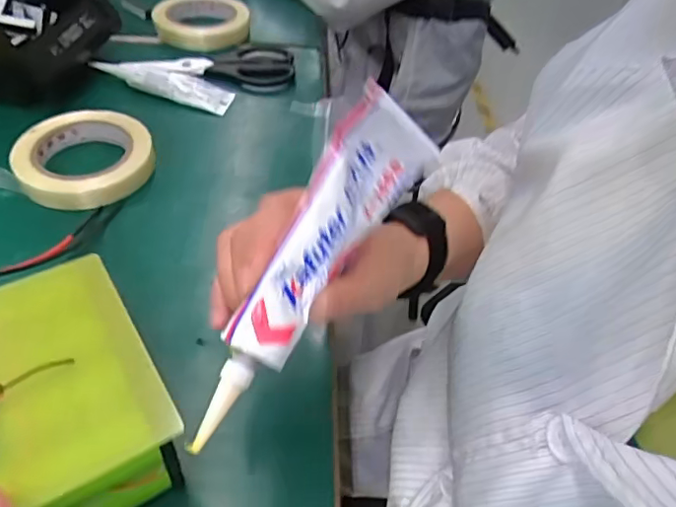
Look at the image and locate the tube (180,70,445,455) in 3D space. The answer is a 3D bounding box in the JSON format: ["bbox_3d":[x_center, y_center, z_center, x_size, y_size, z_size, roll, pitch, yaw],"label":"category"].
[{"bbox_3d":[-0.014,0.007,0.261,0.033,0.039,0.170,28,78,19],"label":"tube"}]

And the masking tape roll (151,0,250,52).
[{"bbox_3d":[-0.172,-0.298,0.717,0.114,0.021,0.138,-12,49,-17],"label":"masking tape roll"}]

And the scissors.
[{"bbox_3d":[-0.155,-0.217,0.647,0.206,0.014,0.086,3,47,-4],"label":"scissors"}]

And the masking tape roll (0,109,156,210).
[{"bbox_3d":[-0.225,-0.087,0.509,0.121,0.019,0.118,3,47,-3],"label":"masking tape roll"}]

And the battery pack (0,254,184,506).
[{"bbox_3d":[-0.173,0.089,0.305,0.147,0.060,0.149,-27,55,-28],"label":"battery pack"}]

